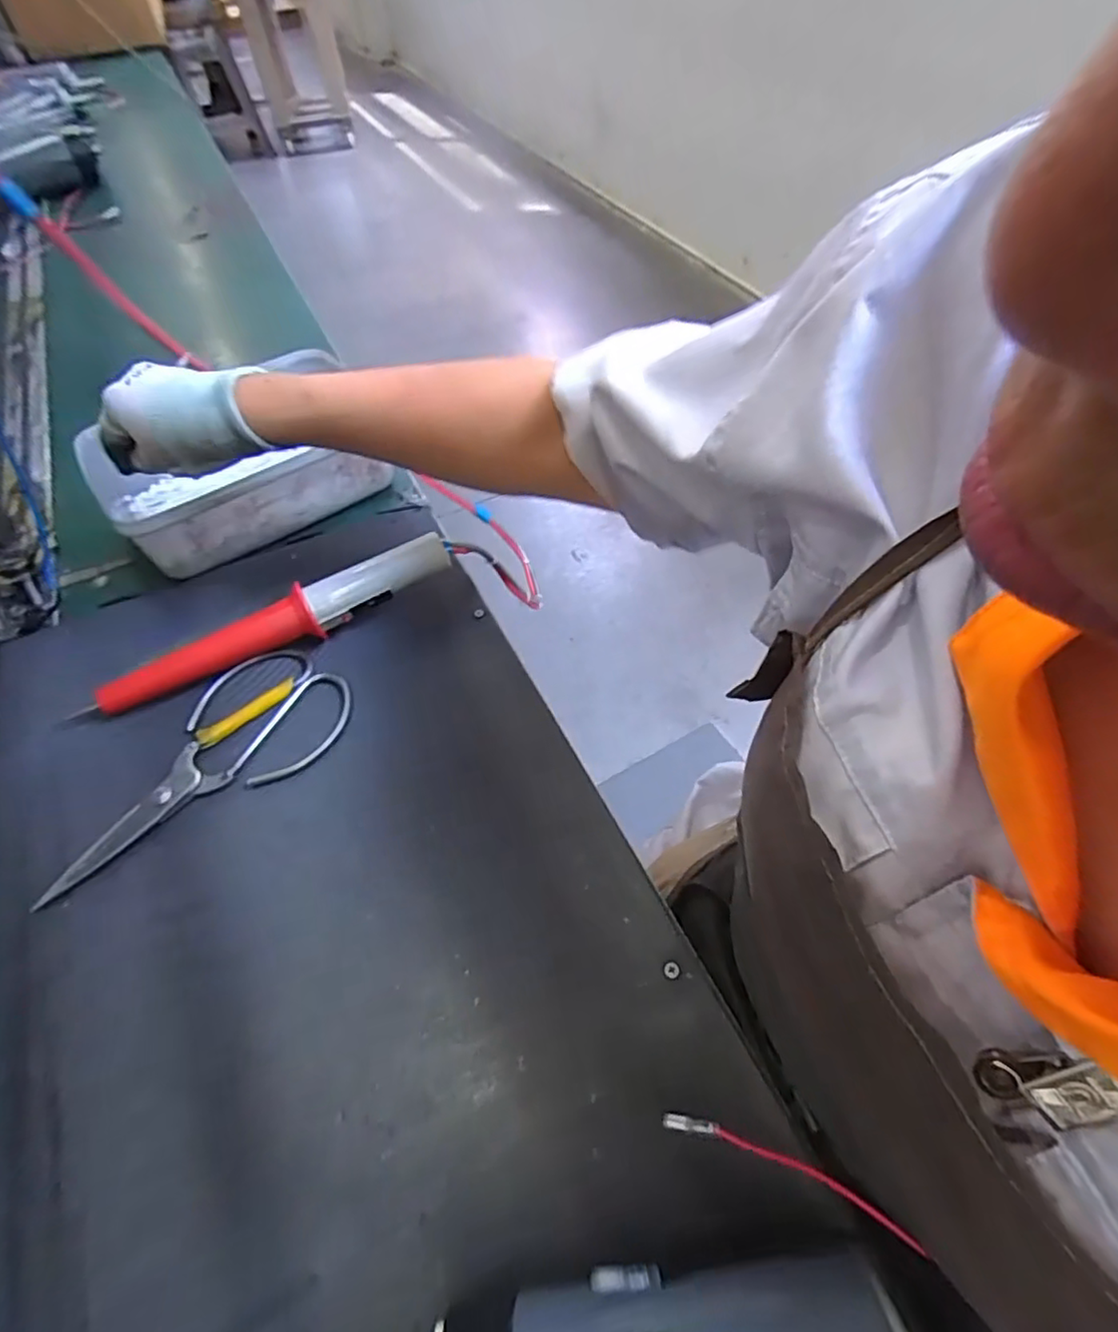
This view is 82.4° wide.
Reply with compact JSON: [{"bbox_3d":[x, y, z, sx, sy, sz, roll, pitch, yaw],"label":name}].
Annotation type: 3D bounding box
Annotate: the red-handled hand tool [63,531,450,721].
[{"bbox_3d":[-0.197,-0.028,0.455,0.254,0.041,0.028,-26,57,-15],"label":"red-handled hand tool"}]

